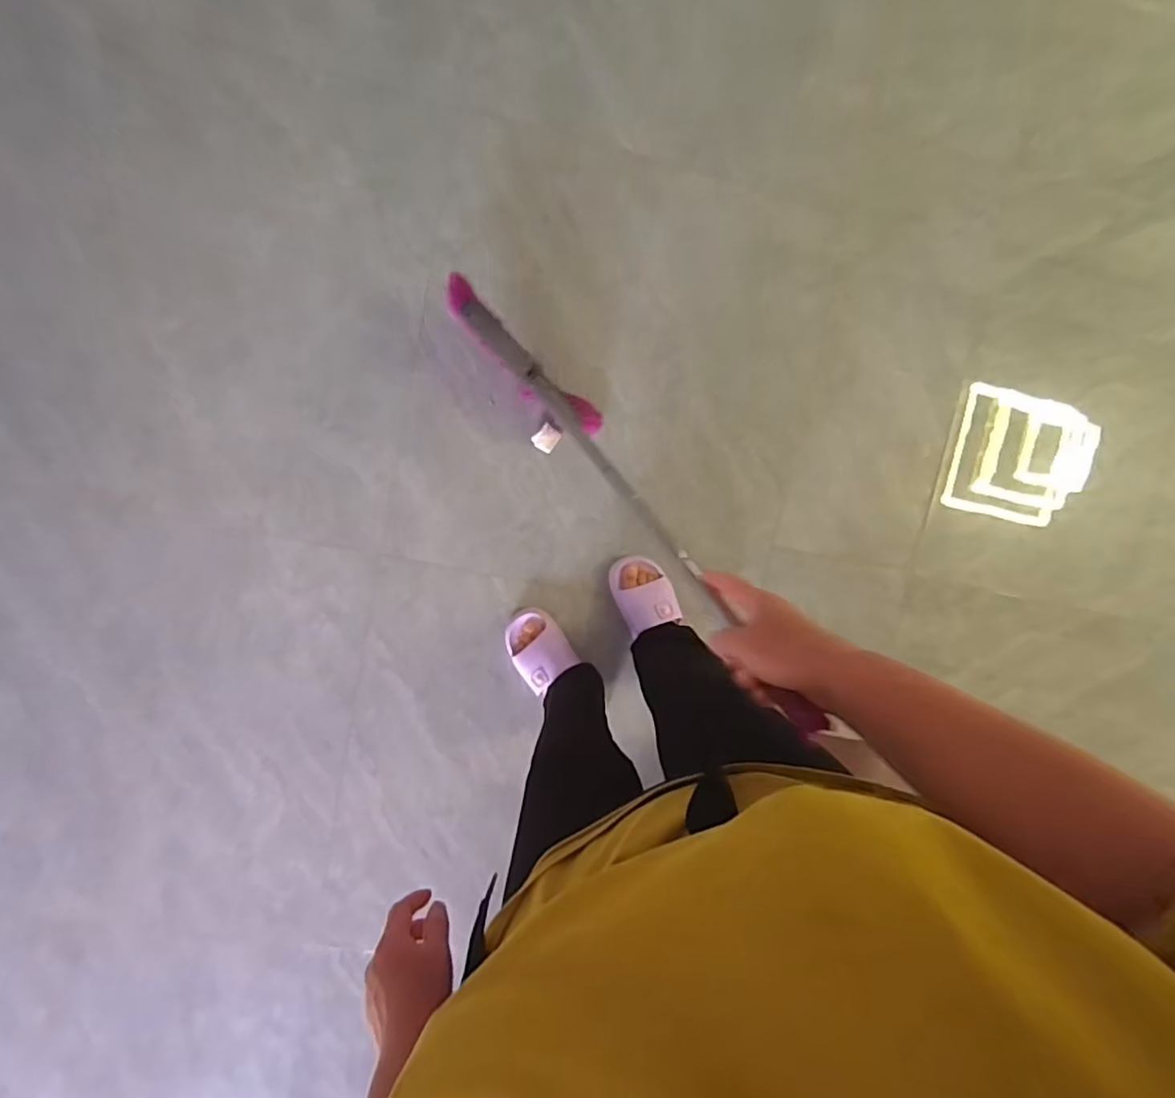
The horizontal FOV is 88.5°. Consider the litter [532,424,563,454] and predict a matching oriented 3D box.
[{"bbox_3d":[-0.074,-0.200,1.096,0.040,0.006,0.046,37,92,-10],"label":"litter"}]

